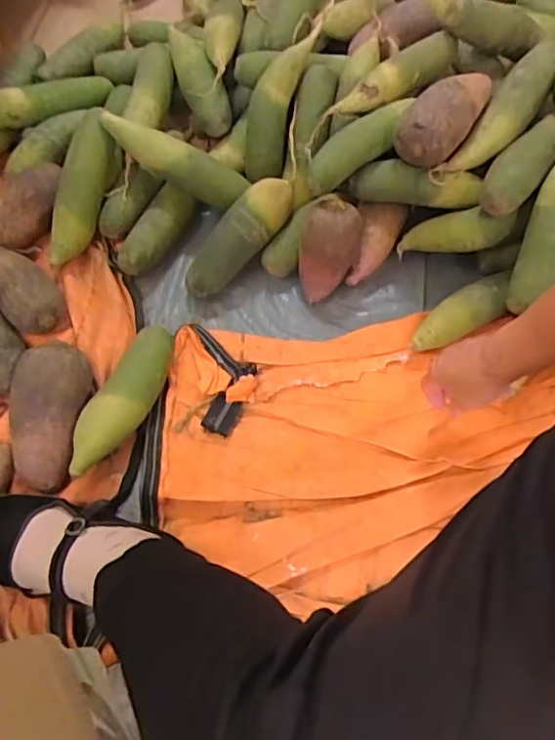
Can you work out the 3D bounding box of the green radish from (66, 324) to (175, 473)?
[{"bbox_3d":[-0.175,0.037,0.646,0.054,0.060,0.194,25,68,9],"label":"green radish"}]

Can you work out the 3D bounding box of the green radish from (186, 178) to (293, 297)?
[{"bbox_3d":[-0.050,-0.171,0.718,0.051,0.047,0.187,42,93,15],"label":"green radish"}]

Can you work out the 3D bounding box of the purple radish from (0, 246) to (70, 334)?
[{"bbox_3d":[-0.319,-0.101,0.697,0.074,0.066,0.127,-38,73,-16],"label":"purple radish"}]

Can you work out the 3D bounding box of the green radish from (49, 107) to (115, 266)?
[{"bbox_3d":[-0.261,-0.239,0.742,0.051,0.049,0.203,18,96,6],"label":"green radish"}]

